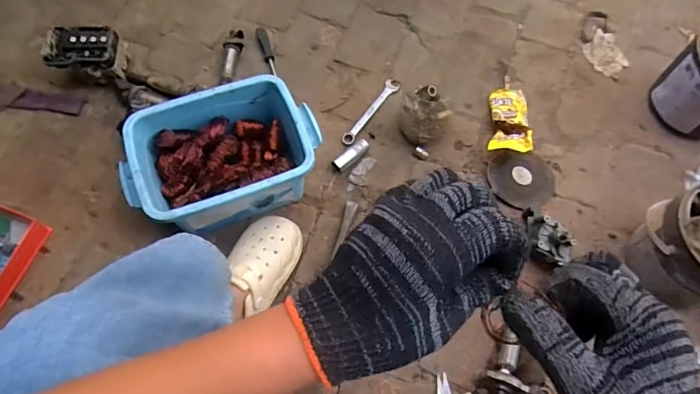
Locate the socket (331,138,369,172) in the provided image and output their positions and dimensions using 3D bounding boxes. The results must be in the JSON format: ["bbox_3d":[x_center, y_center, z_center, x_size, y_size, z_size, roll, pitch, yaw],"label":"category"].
[{"bbox_3d":[0.002,-0.076,0.877,0.076,0.028,0.029,-38,73,-13],"label":"socket"}]

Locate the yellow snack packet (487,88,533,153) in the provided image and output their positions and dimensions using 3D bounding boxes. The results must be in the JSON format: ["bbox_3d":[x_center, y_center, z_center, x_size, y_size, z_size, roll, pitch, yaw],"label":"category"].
[{"bbox_3d":[0.305,-0.144,0.892,0.073,0.029,0.166,7,52,3],"label":"yellow snack packet"}]

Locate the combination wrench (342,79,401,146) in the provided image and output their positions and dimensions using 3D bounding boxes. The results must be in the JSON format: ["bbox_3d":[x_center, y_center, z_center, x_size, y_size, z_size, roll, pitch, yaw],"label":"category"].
[{"bbox_3d":[0.040,-0.168,0.924,0.032,0.009,0.169,35,73,13],"label":"combination wrench"}]

